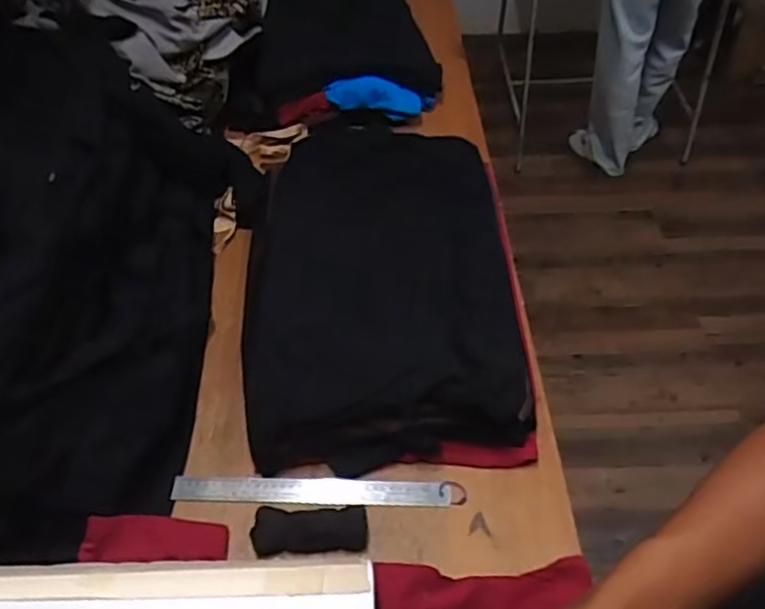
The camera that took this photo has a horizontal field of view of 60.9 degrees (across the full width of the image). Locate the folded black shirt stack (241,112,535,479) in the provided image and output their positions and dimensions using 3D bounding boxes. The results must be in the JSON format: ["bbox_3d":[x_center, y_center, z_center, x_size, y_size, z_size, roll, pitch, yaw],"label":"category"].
[{"bbox_3d":[-0.002,-0.054,0.933,0.379,0.111,0.589,-3,51,-3],"label":"folded black shirt stack"}]

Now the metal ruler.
[{"bbox_3d":[-0.084,0.221,0.771,0.324,0.005,0.033,1,49,0],"label":"metal ruler"}]

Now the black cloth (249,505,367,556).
[{"bbox_3d":[-0.082,0.254,0.735,0.125,0.014,0.051,-2,51,-2],"label":"black cloth"}]

